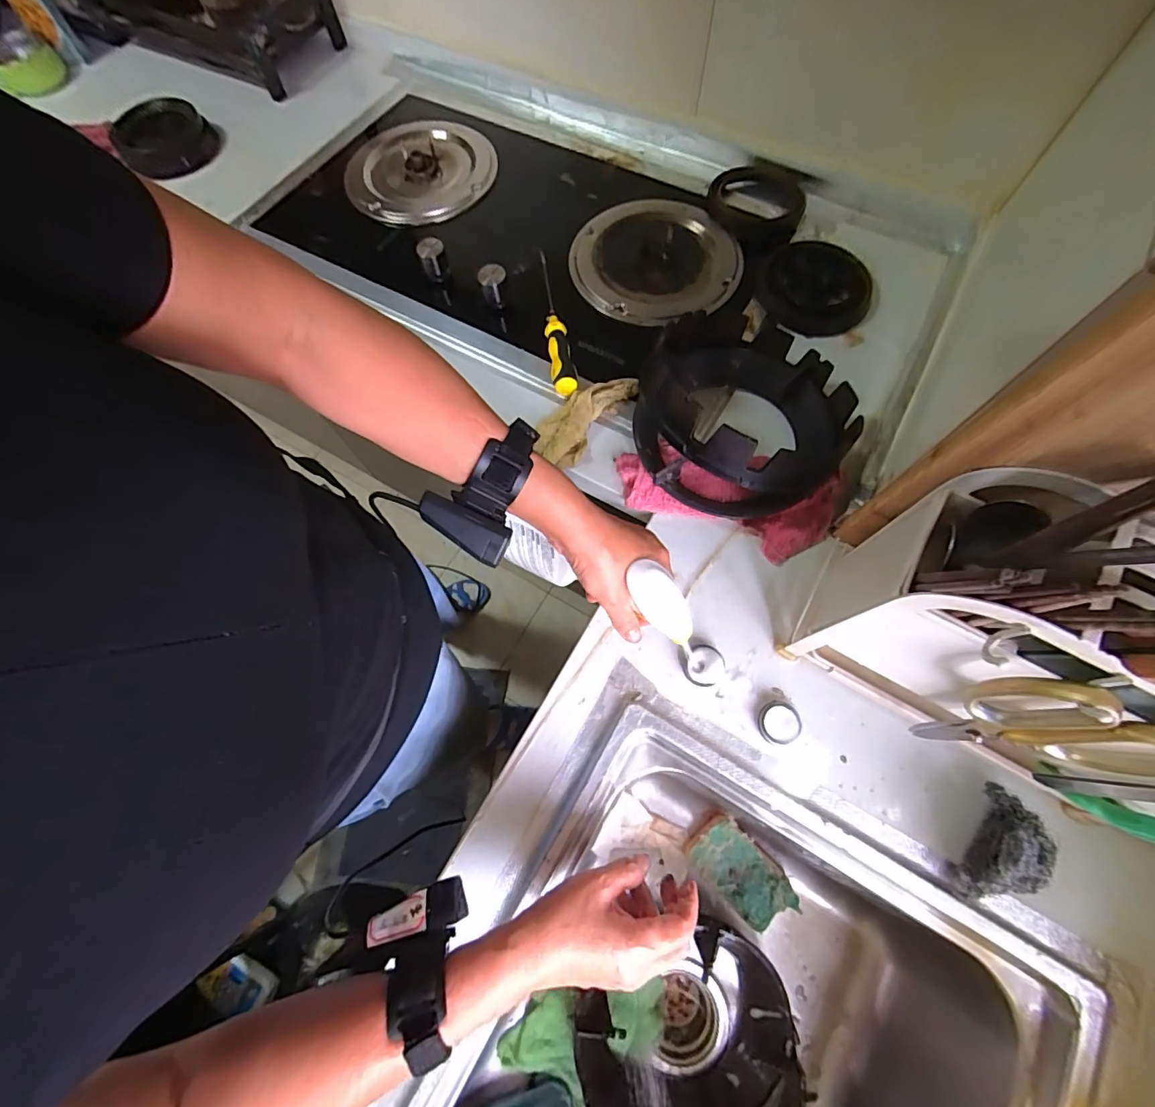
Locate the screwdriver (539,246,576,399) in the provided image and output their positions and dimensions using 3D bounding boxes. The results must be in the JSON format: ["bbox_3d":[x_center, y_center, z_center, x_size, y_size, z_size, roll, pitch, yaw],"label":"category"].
[{"bbox_3d":[-0.030,-0.301,0.642,0.030,0.021,0.221,-8,71,-2],"label":"screwdriver"}]

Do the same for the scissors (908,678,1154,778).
[{"bbox_3d":[0.301,0.120,0.339,0.094,0.188,0.022,21,72,10],"label":"scissors"}]

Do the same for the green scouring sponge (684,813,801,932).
[{"bbox_3d":[0.195,0.378,0.582,0.124,0.032,0.073,42,77,16],"label":"green scouring sponge"}]

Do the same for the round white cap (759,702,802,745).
[{"bbox_3d":[0.196,0.165,0.478,0.038,0.014,0.038,0,71,1],"label":"round white cap"}]

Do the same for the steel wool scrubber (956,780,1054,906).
[{"bbox_3d":[0.364,0.252,0.414,0.047,0.054,0.097,35,75,13],"label":"steel wool scrubber"}]

